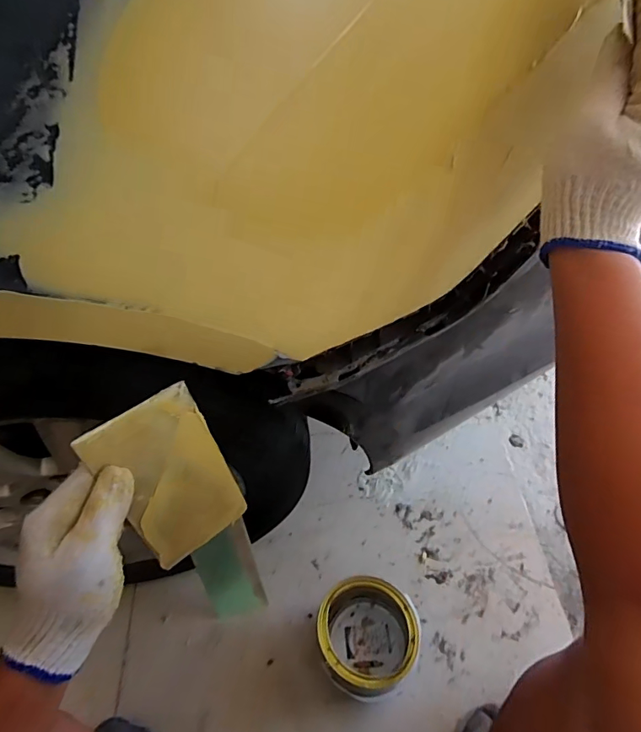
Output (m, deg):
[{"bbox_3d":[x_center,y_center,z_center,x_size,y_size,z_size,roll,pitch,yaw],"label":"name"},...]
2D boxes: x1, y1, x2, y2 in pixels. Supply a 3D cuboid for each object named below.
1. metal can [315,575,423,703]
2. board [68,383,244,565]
[{"bbox_3d":[0.075,0.446,0.775,0.156,0.160,0.158,-16,54,-10],"label":"metal can"},{"bbox_3d":[-0.116,0.093,0.375,0.083,0.157,0.004,-32,39,-23],"label":"board"}]

